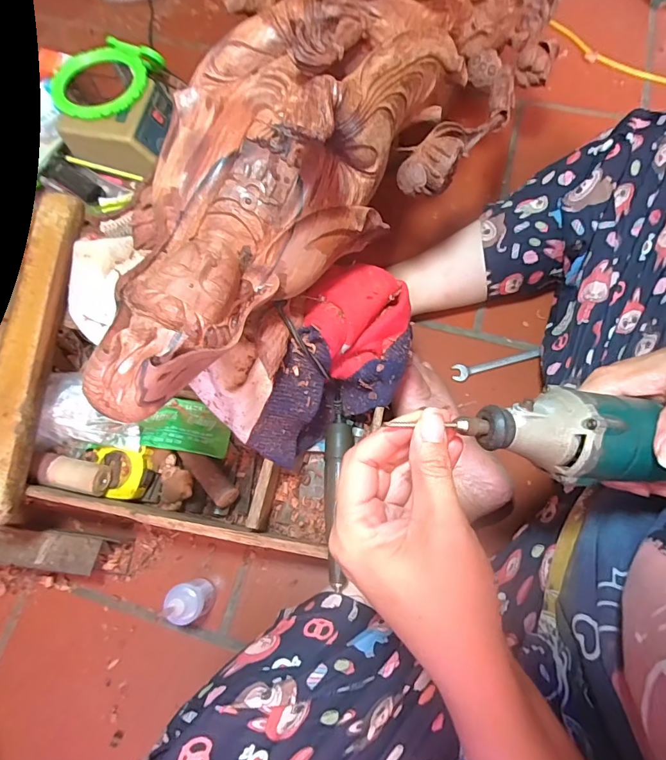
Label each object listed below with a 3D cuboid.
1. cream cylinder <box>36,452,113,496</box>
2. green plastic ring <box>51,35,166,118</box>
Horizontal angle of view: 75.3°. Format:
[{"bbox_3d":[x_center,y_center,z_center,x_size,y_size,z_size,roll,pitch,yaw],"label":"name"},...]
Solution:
[{"bbox_3d":[-0.250,0.090,0.416,0.063,0.022,0.029,11,71,5],"label":"cream cylinder"},{"bbox_3d":[-0.307,-0.416,0.598,0.150,0.031,0.128,-22,72,-6],"label":"green plastic ring"}]

